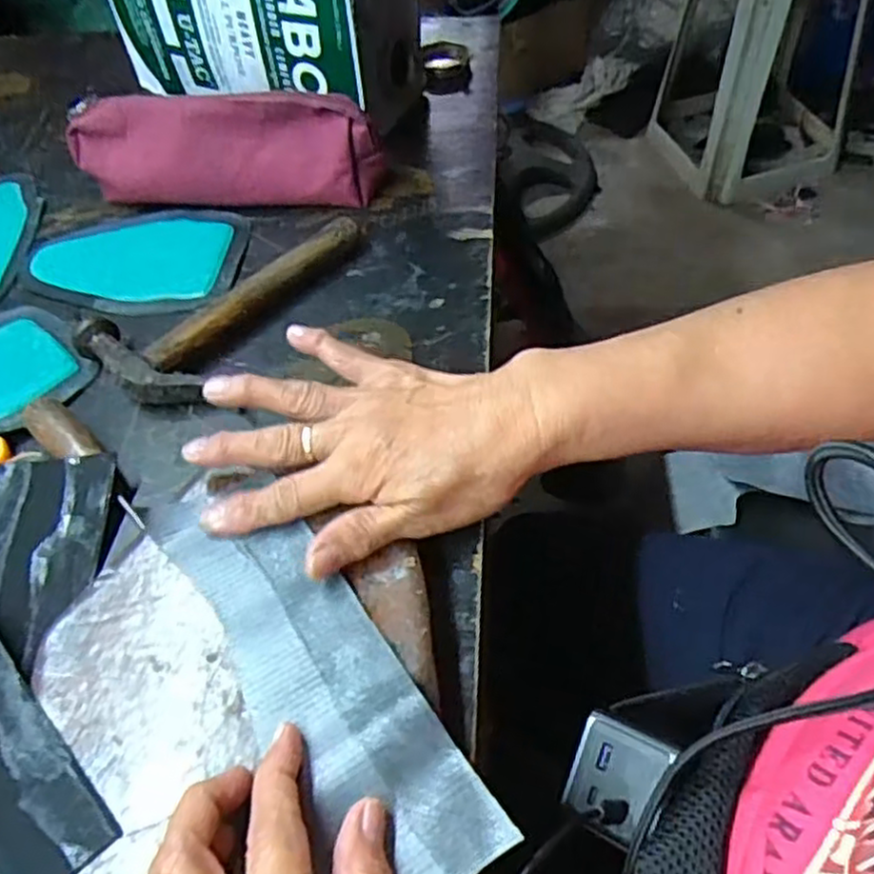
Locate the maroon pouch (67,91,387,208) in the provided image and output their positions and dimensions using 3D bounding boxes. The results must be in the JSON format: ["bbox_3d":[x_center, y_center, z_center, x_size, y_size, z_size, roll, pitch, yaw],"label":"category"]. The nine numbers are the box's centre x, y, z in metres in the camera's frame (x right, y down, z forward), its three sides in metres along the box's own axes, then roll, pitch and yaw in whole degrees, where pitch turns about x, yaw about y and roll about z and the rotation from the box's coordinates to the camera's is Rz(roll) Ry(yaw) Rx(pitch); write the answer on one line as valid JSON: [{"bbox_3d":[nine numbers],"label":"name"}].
[{"bbox_3d":[-0.155,-0.207,0.533,0.224,0.073,0.043,2,54,7],"label":"maroon pouch"}]

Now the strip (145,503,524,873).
[{"bbox_3d":[-0.054,0.095,0.313,0.063,0.010,0.211,-33,55,-15],"label":"strip"}]

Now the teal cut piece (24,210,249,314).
[{"bbox_3d":[-0.222,-0.128,0.528,0.159,0.006,0.104,3,54,7],"label":"teal cut piece"}]

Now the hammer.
[{"bbox_3d":[-0.140,-0.095,0.478,0.093,0.022,0.180,26,60,22],"label":"hammer"}]

